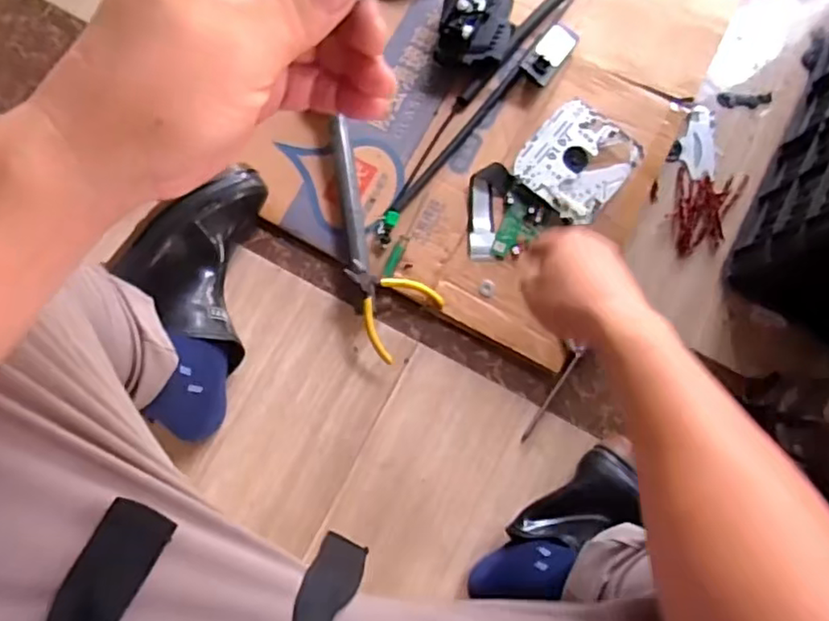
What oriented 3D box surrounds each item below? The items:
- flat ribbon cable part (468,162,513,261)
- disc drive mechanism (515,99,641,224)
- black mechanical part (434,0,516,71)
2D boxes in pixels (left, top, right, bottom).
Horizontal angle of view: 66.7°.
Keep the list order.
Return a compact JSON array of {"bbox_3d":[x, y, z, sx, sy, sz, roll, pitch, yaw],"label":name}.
[{"bbox_3d":[0.086,-0.115,0.737,0.046,0.011,0.113,8,81,-1],"label":"flat ribbon cable part"},{"bbox_3d":[0.188,-0.173,0.736,0.115,0.027,0.120,39,82,4],"label":"disc drive mechanism"},{"bbox_3d":[0.075,-0.344,0.751,0.081,0.066,0.113,12,81,0],"label":"black mechanical part"}]

